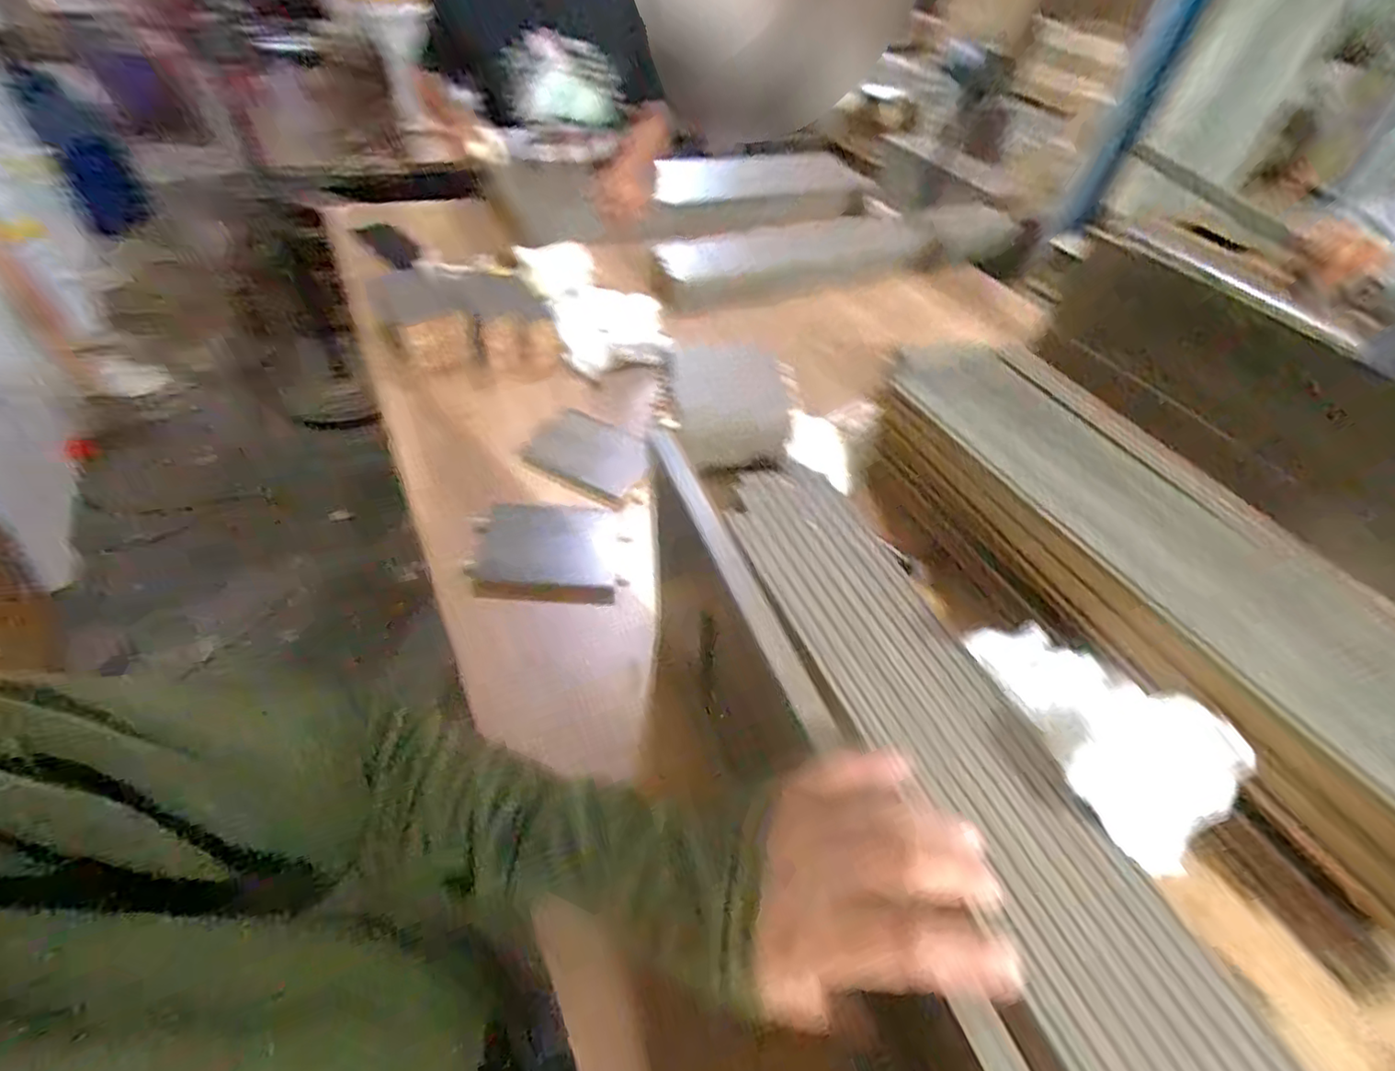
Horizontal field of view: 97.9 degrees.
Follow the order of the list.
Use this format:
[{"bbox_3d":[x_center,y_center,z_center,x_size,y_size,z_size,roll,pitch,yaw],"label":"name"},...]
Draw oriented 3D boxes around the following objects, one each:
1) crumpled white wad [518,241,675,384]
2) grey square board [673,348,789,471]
[{"bbox_3d":[-0.170,-0.378,0.980,0.178,0.059,0.296,-23,55,-25],"label":"crumpled white wad"},{"bbox_3d":[0.044,-0.174,0.801,0.148,0.016,0.157,-8,84,-11],"label":"grey square board"}]

